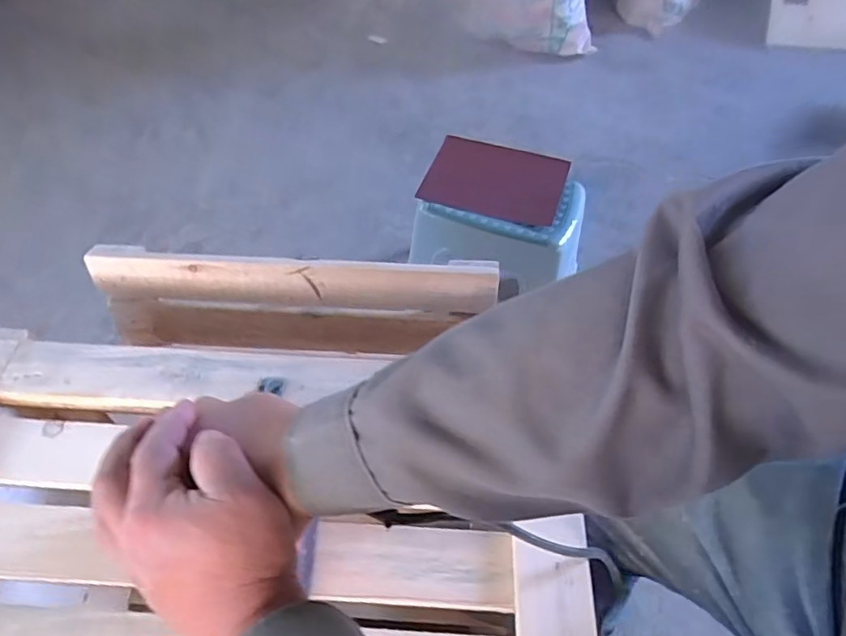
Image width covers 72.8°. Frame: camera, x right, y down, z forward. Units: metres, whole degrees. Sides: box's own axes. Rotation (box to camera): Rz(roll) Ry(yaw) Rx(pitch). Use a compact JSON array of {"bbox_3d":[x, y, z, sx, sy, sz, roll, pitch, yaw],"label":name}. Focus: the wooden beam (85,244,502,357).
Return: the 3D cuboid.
[{"bbox_3d":[-0.154,-0.011,0.724,0.486,0.159,0.059,2,53,2],"label":"wooden beam"}]

